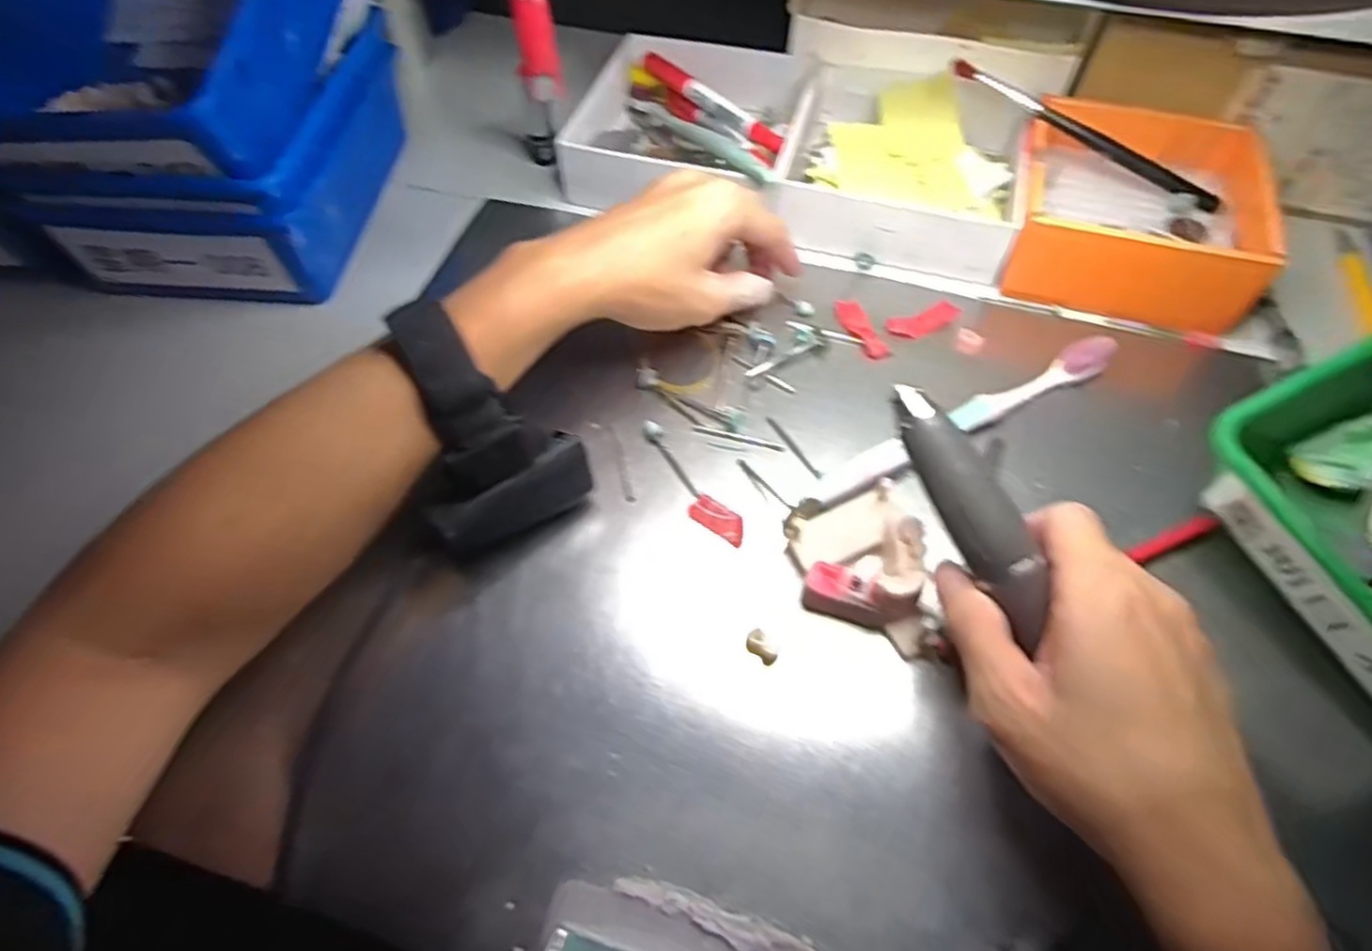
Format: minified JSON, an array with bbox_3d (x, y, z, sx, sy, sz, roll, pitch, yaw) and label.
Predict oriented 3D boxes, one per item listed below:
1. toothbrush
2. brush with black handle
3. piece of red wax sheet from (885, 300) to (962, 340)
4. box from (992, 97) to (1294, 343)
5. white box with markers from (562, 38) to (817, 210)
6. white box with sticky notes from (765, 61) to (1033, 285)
[{"bbox_3d":[0.132,-0.027,0.341,0.177,0.016,0.019,-26,60,-15],"label":"toothbrush"},{"bbox_3d":[0.221,-0.190,0.402,0.160,0.008,0.008,31,62,3],"label":"brush with black handle"},{"bbox_3d":[0.128,-0.083,0.388,0.040,0.006,0.015,-17,58,-10],"label":"piece of red wax sheet"},{"bbox_3d":[0.247,-0.148,0.401,0.123,0.042,0.125,16,59,11],"label":"box"},{"bbox_3d":[0.008,-0.220,0.458,0.146,0.040,0.142,19,59,13],"label":"white box with markers"},{"bbox_3d":[0.132,-0.187,0.436,0.138,0.045,0.142,13,58,9],"label":"white box with sticky notes"}]

